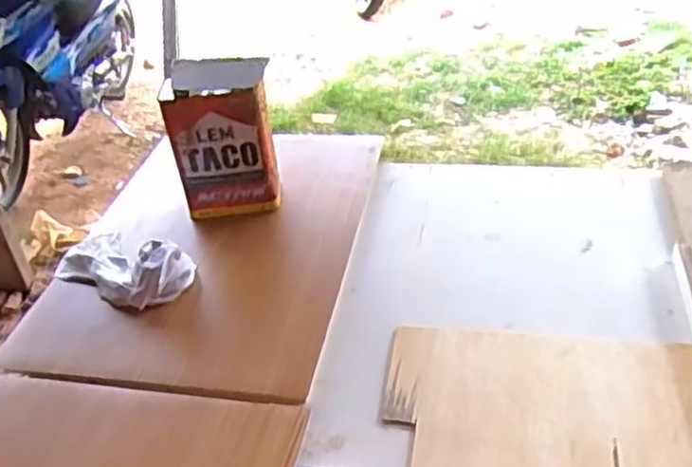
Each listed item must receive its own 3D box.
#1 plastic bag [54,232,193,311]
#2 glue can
[{"bbox_3d":[-0.384,0.044,1.162,0.269,0.078,0.132,24,44,35],"label":"plastic bag"},{"bbox_3d":[-0.212,-0.155,1.245,0.172,0.278,0.093,-3,34,3],"label":"glue can"}]

